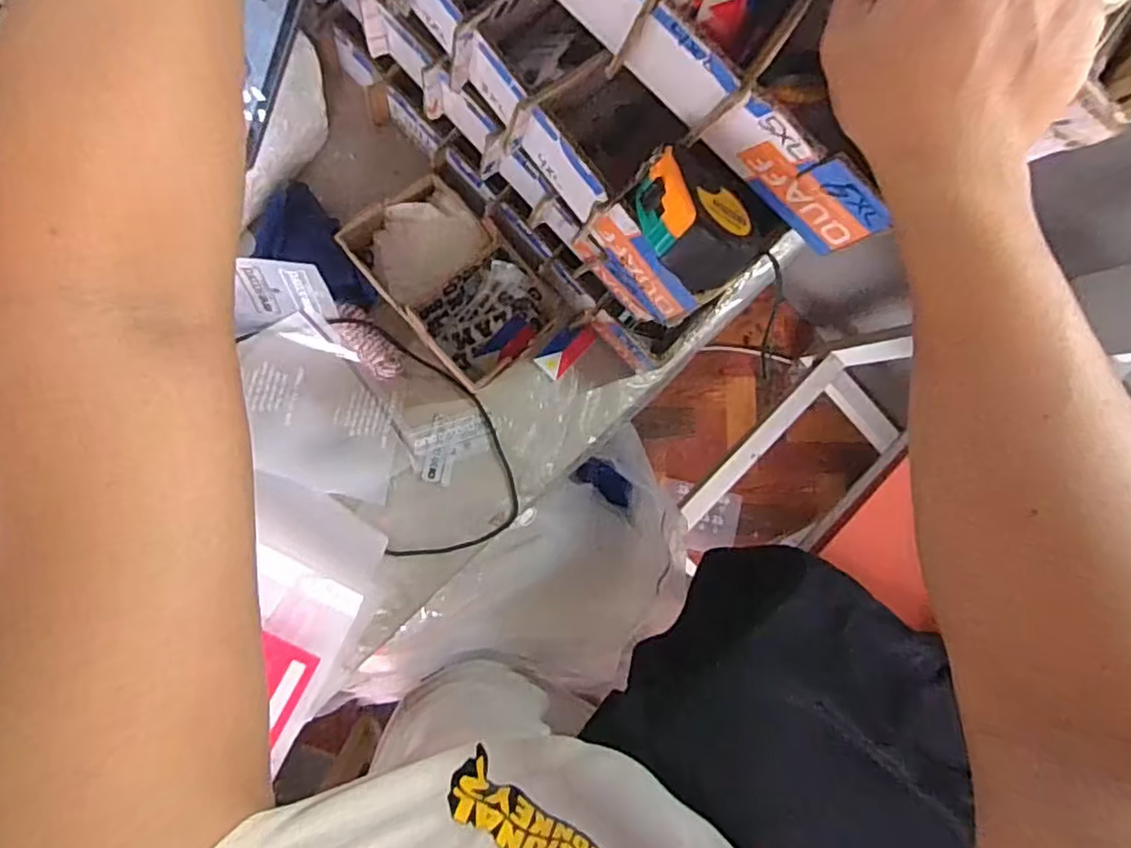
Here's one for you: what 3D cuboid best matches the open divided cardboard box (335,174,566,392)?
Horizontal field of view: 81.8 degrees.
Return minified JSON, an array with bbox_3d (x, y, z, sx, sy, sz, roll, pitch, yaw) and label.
[{"bbox_3d":[-0.101,-0.127,0.596,0.115,0.056,0.190,-43,97,-7],"label":"open divided cardboard box"}]

